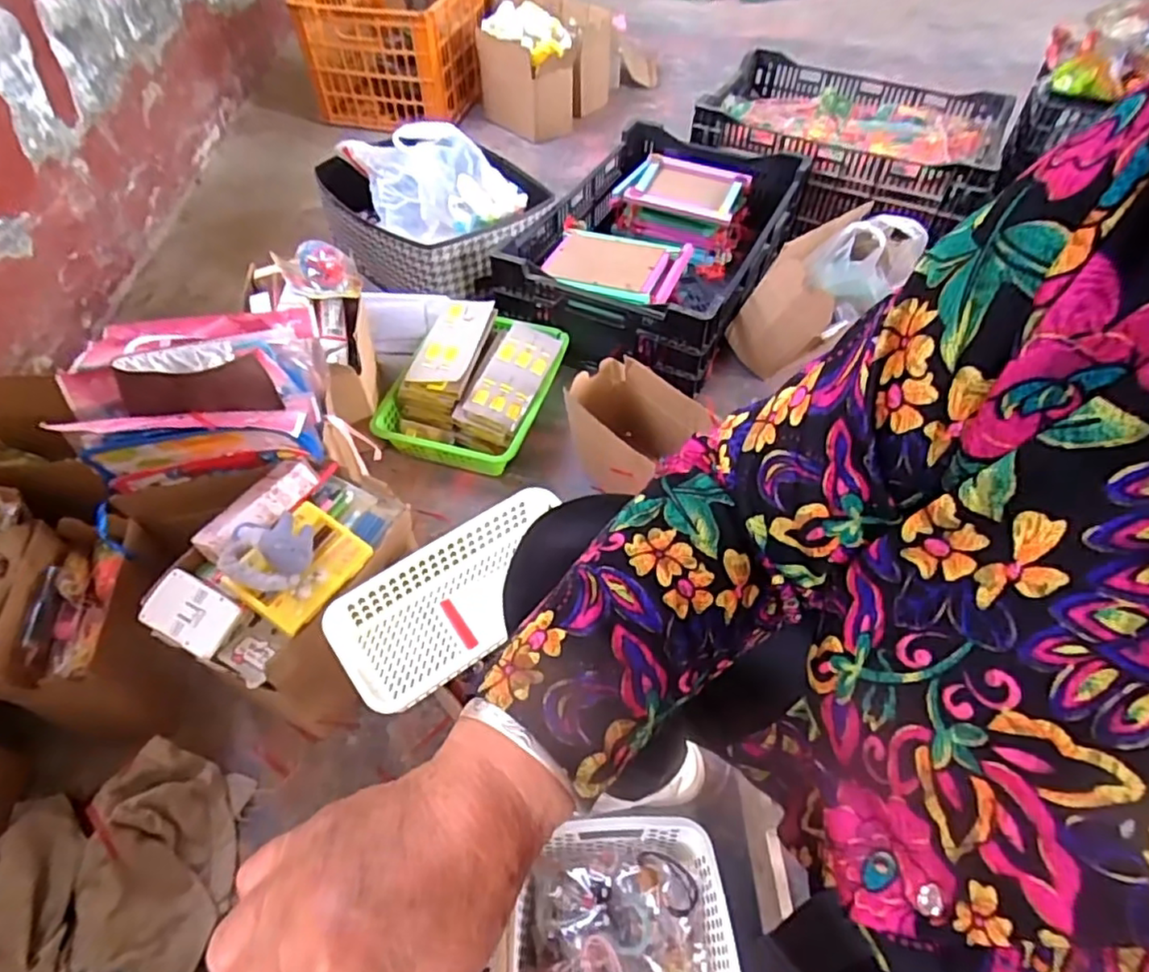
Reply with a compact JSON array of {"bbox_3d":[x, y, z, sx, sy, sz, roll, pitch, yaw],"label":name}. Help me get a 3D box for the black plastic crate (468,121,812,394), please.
[{"bbox_3d":[0.155,-0.474,1.255,0.416,0.173,0.596,22,55,17],"label":"black plastic crate"}]

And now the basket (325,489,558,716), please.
[{"bbox_3d":[-0.113,0.109,0.650,0.258,0.050,0.115,-31,57,-22],"label":"basket"}]

